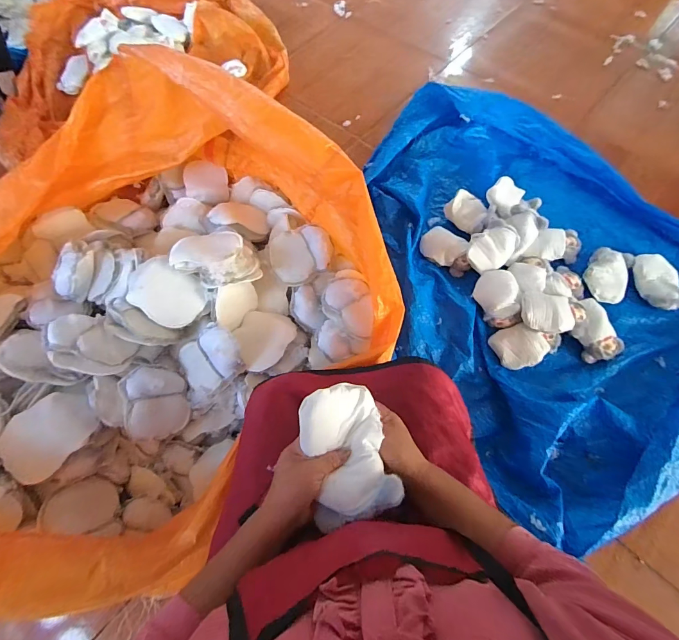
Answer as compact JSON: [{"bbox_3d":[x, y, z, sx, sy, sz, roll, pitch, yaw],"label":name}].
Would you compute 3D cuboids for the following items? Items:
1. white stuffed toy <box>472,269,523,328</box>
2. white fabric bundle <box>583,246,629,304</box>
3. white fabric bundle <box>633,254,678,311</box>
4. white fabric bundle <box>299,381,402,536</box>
[{"bbox_3d":[0.464,-0.063,1.051,0.116,0.047,0.171,-6,66,0],"label":"white stuffed toy"},{"bbox_3d":[0.811,-0.141,1.084,0.118,0.054,0.173,18,69,10],"label":"white fabric bundle"},{"bbox_3d":[0.965,-0.120,1.084,0.101,0.062,0.188,-13,67,-3],"label":"white fabric bundle"},{"bbox_3d":[0.010,0.171,0.473,0.107,0.048,0.163,-14,67,-3],"label":"white fabric bundle"}]

